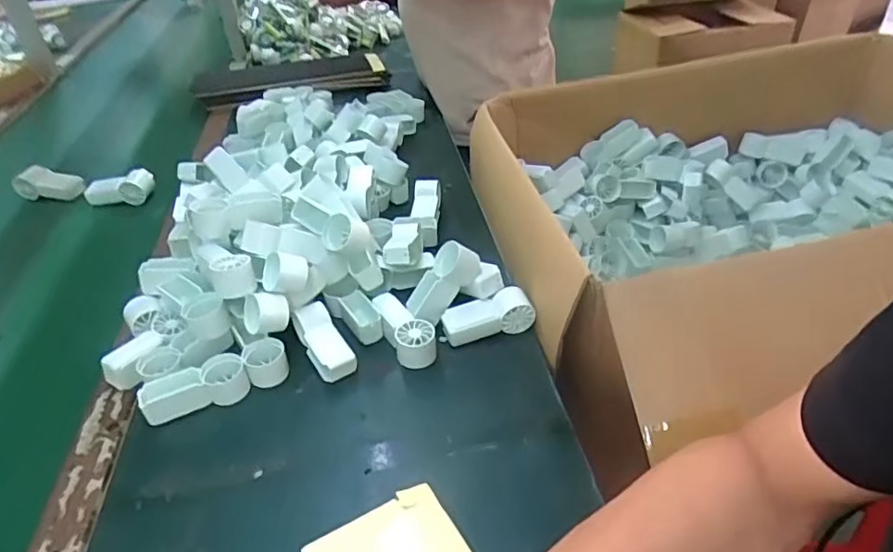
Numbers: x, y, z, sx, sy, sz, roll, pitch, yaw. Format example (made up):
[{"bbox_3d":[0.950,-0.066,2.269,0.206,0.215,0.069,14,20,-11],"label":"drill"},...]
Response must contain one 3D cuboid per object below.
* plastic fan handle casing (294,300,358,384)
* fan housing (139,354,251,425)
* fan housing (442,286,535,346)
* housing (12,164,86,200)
[{"bbox_3d":[-0.123,0.066,0.593,0.036,0.030,0.088,-25,59,-24],"label":"plastic fan handle casing"},{"bbox_3d":[-0.235,0.104,0.551,0.093,0.034,0.038,-19,40,-18],"label":"fan housing"},{"bbox_3d":[0.042,0.041,0.607,0.091,0.042,0.032,-8,37,-4],"label":"fan housing"},{"bbox_3d":[-0.624,-0.147,0.929,0.112,0.035,0.047,6,39,13],"label":"housing"}]

